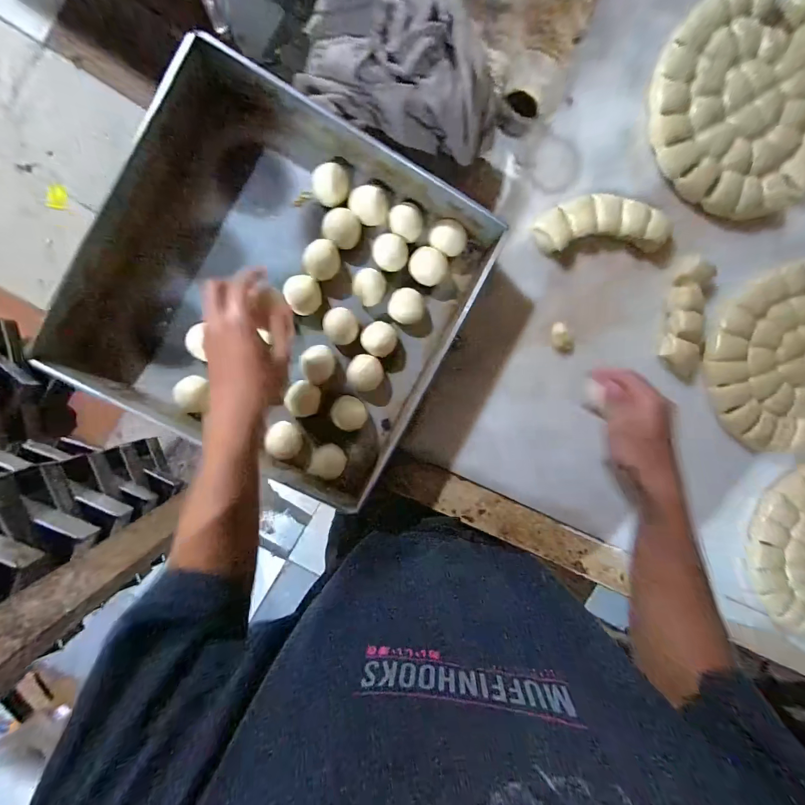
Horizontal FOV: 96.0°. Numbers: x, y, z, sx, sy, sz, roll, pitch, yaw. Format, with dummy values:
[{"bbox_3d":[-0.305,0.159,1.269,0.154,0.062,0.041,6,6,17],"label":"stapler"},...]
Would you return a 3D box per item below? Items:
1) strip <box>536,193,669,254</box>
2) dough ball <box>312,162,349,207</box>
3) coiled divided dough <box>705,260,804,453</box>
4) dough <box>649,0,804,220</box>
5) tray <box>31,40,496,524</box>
[{"bbox_3d":[0.290,-0.256,0.520,0.193,0.027,0.071,-2,94,-5],"label":"strip"},{"bbox_3d":[-0.094,-0.284,0.474,0.046,0.032,0.040,-8,95,-4],"label":"dough ball"},{"bbox_3d":[0.606,-0.065,0.561,0.267,0.040,0.267,0,94,-5],"label":"coiled divided dough"},{"bbox_3d":[0.512,-0.443,0.520,0.284,0.034,0.316,23,92,-6],"label":"dough"},{"bbox_3d":[-0.146,-0.136,0.468,0.438,0.078,0.438,32,91,-6],"label":"tray"}]

